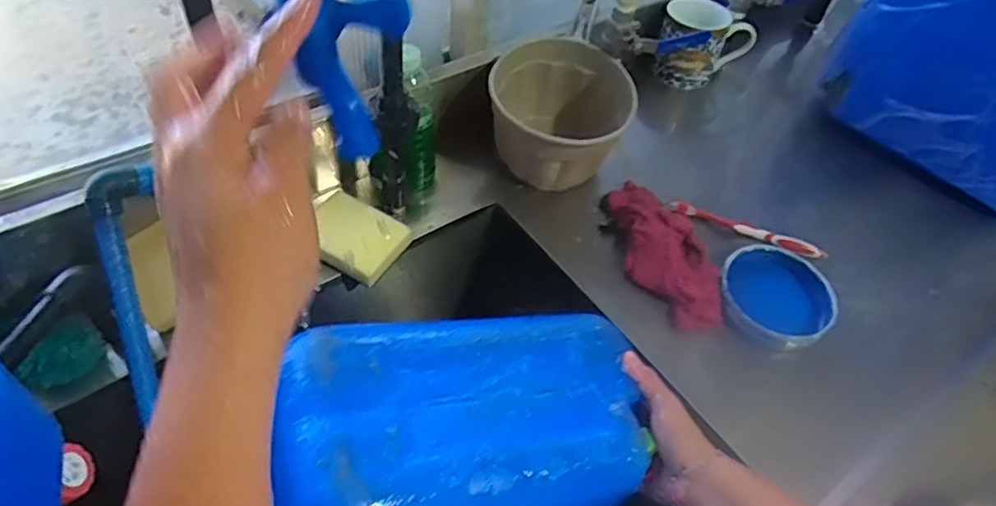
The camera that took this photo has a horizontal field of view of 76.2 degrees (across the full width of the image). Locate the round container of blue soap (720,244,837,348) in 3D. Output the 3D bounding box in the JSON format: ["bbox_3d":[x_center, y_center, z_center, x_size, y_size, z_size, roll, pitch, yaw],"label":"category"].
[{"bbox_3d":[0.302,0.046,0.689,0.116,0.033,0.132,38,56,24],"label":"round container of blue soap"}]

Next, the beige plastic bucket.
[{"bbox_3d":[0.073,-0.156,0.764,0.161,0.125,0.156,3,49,-4],"label":"beige plastic bucket"}]

